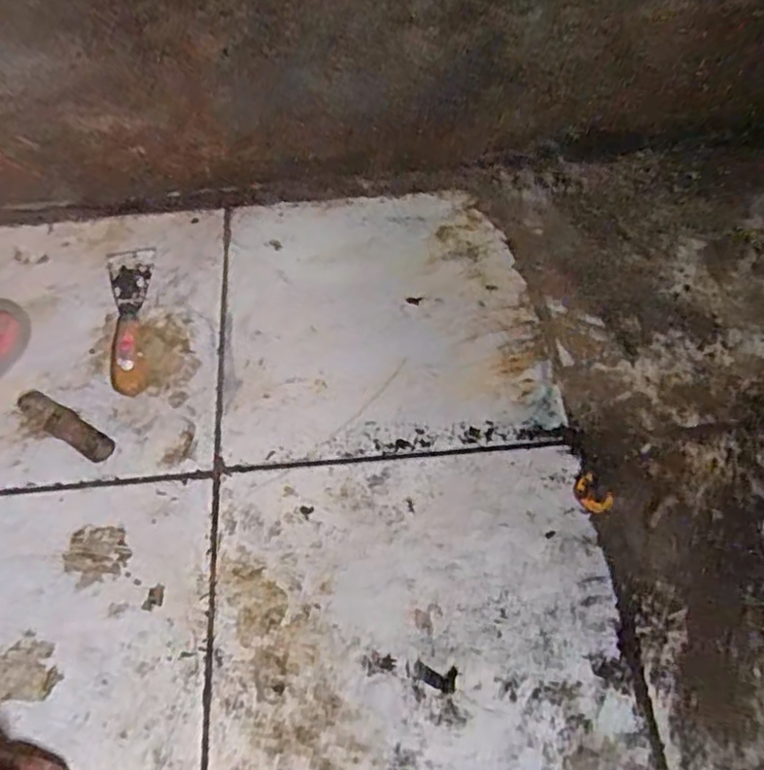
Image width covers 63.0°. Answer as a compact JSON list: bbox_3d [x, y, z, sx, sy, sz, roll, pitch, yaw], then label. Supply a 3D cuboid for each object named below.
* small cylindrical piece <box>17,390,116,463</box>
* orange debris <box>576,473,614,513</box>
[{"bbox_3d":[-0.270,0.035,0.530,0.095,0.019,0.024,26,66,15],"label":"small cylindrical piece"},{"bbox_3d":[0.167,0.087,0.494,0.024,0.004,0.031,-39,67,-17],"label":"orange debris"}]

